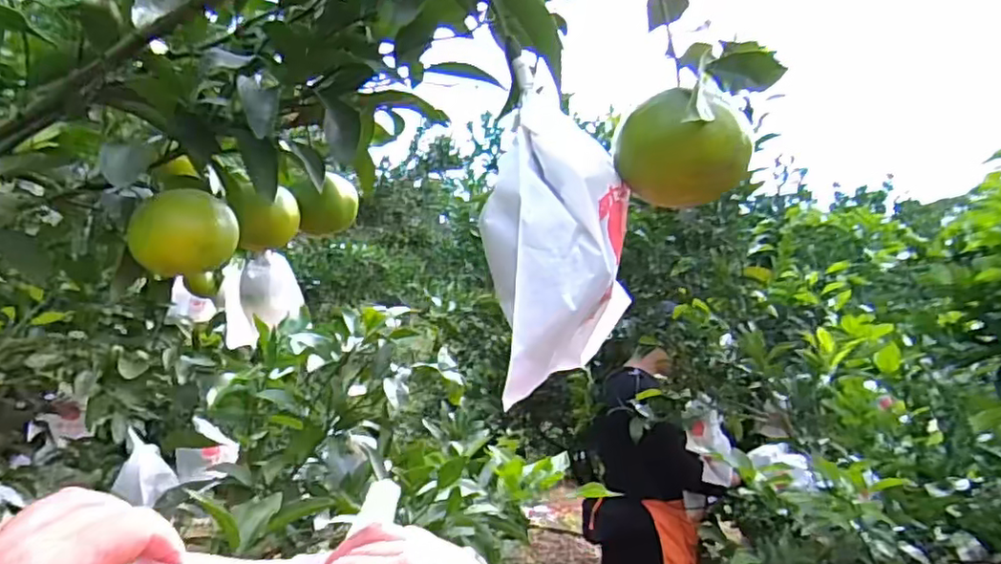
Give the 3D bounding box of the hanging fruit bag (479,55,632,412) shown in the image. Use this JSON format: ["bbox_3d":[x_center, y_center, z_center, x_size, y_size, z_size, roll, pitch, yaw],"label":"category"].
[{"bbox_3d":[0.031,-0.028,0.343,0.075,0.164,0.063,1,0,8],"label":"hanging fruit bag"}]

